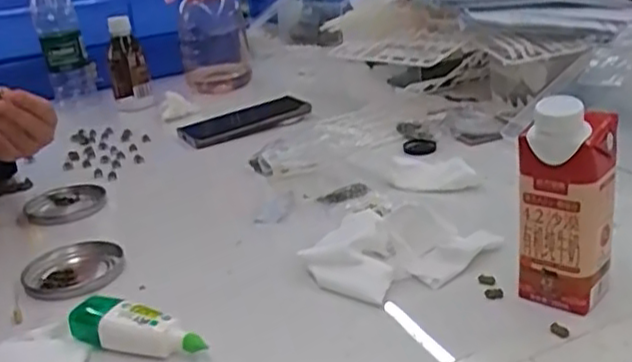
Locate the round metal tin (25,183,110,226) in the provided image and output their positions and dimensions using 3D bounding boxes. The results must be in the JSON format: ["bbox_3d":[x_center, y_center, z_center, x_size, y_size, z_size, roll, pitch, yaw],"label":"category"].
[{"bbox_3d":[-0.259,0.024,0.710,0.078,0.017,0.078,-12,23,-12],"label":"round metal tin"}]

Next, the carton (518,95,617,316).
[{"bbox_3d":[0.158,0.014,0.428,0.049,0.136,0.041,11,28,36],"label":"carton"}]

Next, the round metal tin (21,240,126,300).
[{"bbox_3d":[-0.197,0.071,0.557,0.074,0.011,0.075,-6,22,2],"label":"round metal tin"}]

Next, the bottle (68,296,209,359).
[{"bbox_3d":[-0.119,0.097,0.443,0.096,0.028,0.022,5,25,27],"label":"bottle"}]

